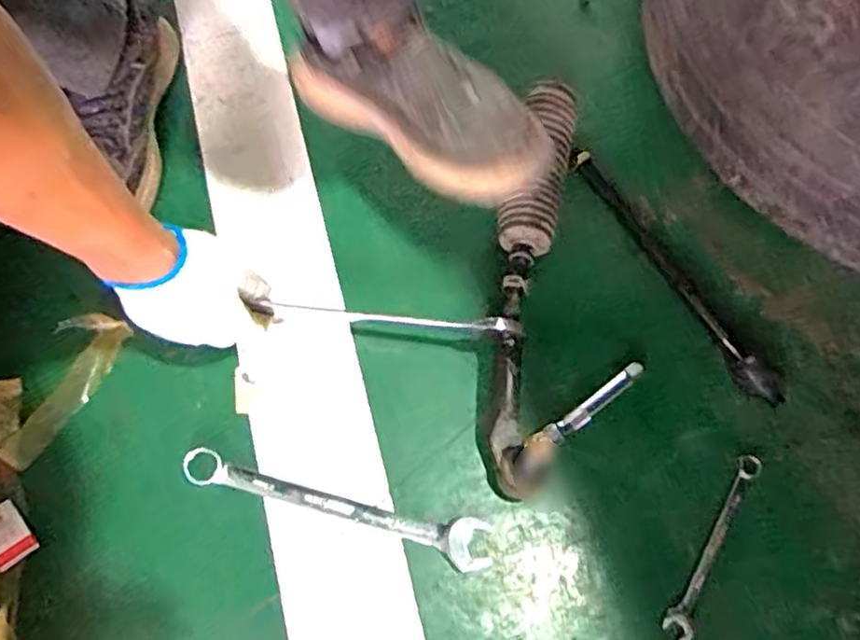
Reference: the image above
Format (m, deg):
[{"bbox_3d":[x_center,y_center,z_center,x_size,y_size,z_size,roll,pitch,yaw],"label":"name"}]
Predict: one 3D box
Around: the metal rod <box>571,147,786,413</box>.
[{"bbox_3d":[0.227,-0.047,0.638,0.031,0.021,0.294,-29,73,-13],"label":"metal rod"}]

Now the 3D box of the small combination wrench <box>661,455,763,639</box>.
[{"bbox_3d":[0.233,0.182,0.555,0.023,0.004,0.165,30,70,9],"label":"small combination wrench"}]

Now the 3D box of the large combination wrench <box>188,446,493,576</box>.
[{"bbox_3d":[-0.076,0.150,0.553,0.254,0.010,0.037,16,69,4],"label":"large combination wrench"}]

